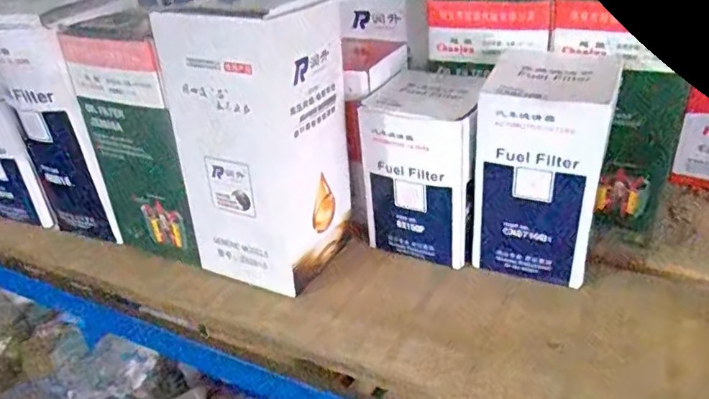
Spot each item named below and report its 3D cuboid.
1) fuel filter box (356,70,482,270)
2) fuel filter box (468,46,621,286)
[{"bbox_3d":[0.055,-0.024,0.473,0.082,0.131,0.078,7,32,17],"label":"fuel filter box"},{"bbox_3d":[0.144,-0.025,0.442,0.083,0.155,0.088,10,33,22],"label":"fuel filter box"}]

